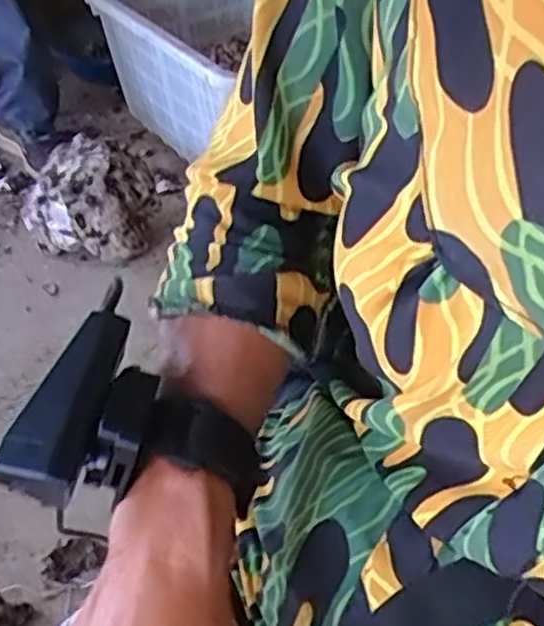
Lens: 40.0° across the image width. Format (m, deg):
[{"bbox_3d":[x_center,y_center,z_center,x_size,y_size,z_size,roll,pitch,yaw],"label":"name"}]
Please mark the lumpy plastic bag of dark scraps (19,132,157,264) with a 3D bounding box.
[{"bbox_3d":[-0.299,-0.180,1.211,0.170,0.158,0.150,18,43,22],"label":"lumpy plastic bag of dark scraps"}]

